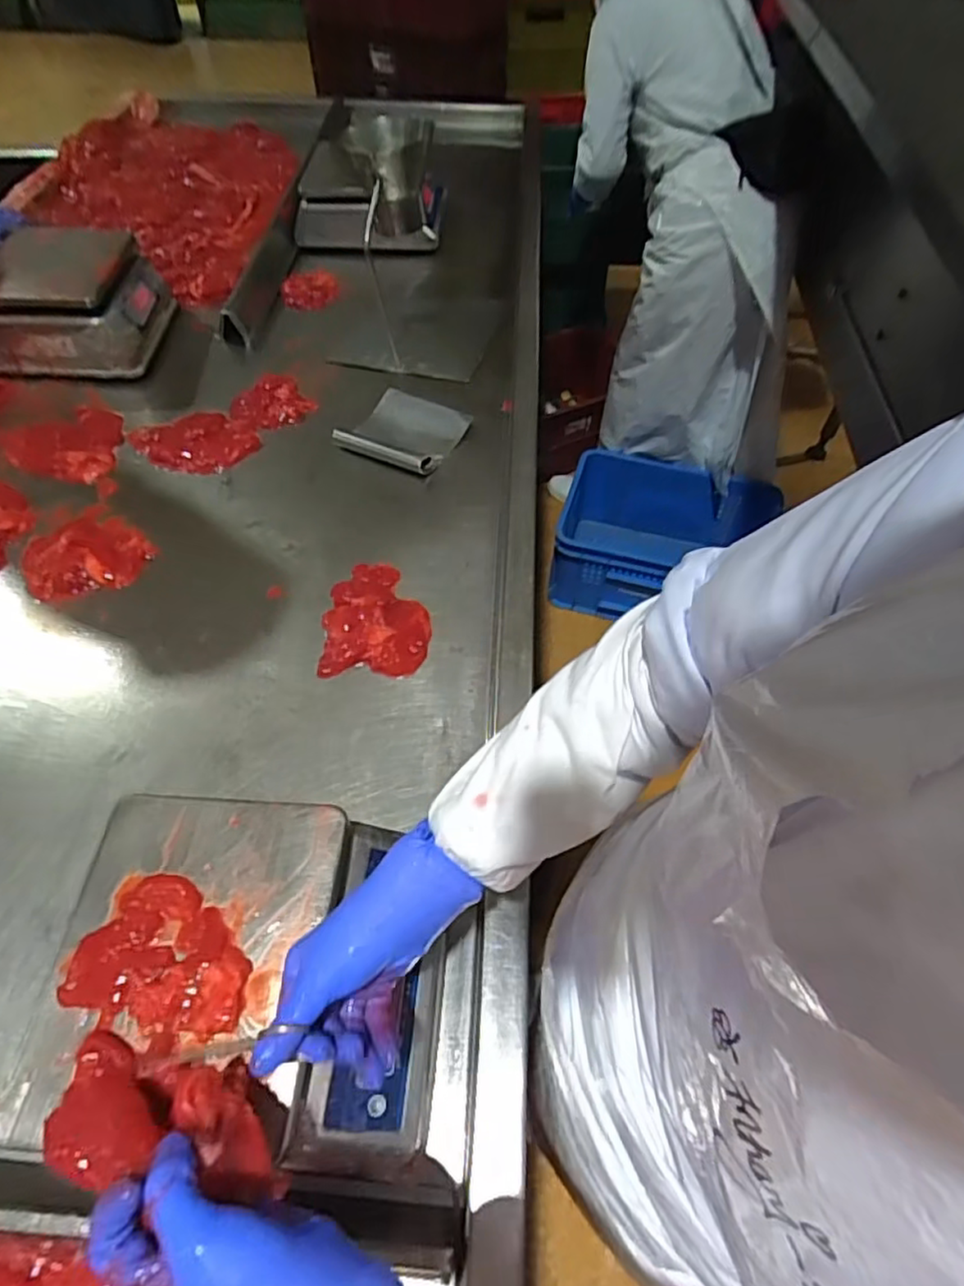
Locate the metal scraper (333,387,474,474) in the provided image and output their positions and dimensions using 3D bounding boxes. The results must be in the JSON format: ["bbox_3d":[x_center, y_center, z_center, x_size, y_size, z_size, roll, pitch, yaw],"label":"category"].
[{"bbox_3d":[-0.111,-0.316,0.954,0.152,0.022,0.152,21,57,15],"label":"metal scraper"}]

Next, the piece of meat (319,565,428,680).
[{"bbox_3d":[-0.122,-0.033,0.754,0.118,0.021,0.154,-1,54,-1],"label":"piece of meat"}]

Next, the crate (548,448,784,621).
[{"bbox_3d":[0.463,-0.259,1.712,0.512,0.218,0.393,14,56,10],"label":"crate"}]

